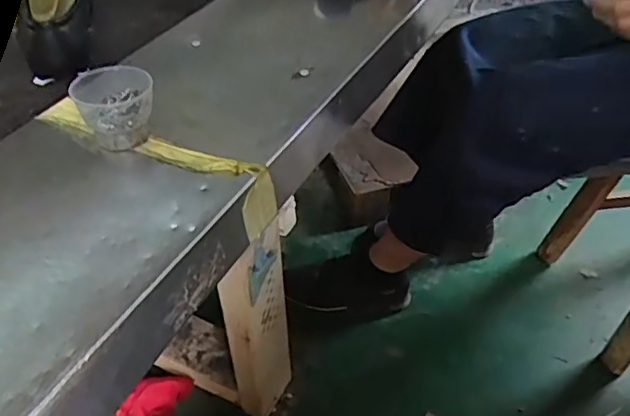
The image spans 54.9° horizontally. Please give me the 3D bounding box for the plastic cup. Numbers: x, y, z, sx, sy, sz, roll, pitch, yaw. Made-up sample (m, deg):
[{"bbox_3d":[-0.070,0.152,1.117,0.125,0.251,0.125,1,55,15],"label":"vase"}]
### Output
[{"bbox_3d":[-0.164,-0.084,0.503,0.061,0.052,0.052,-18,45,-15],"label":"plastic cup"}]

